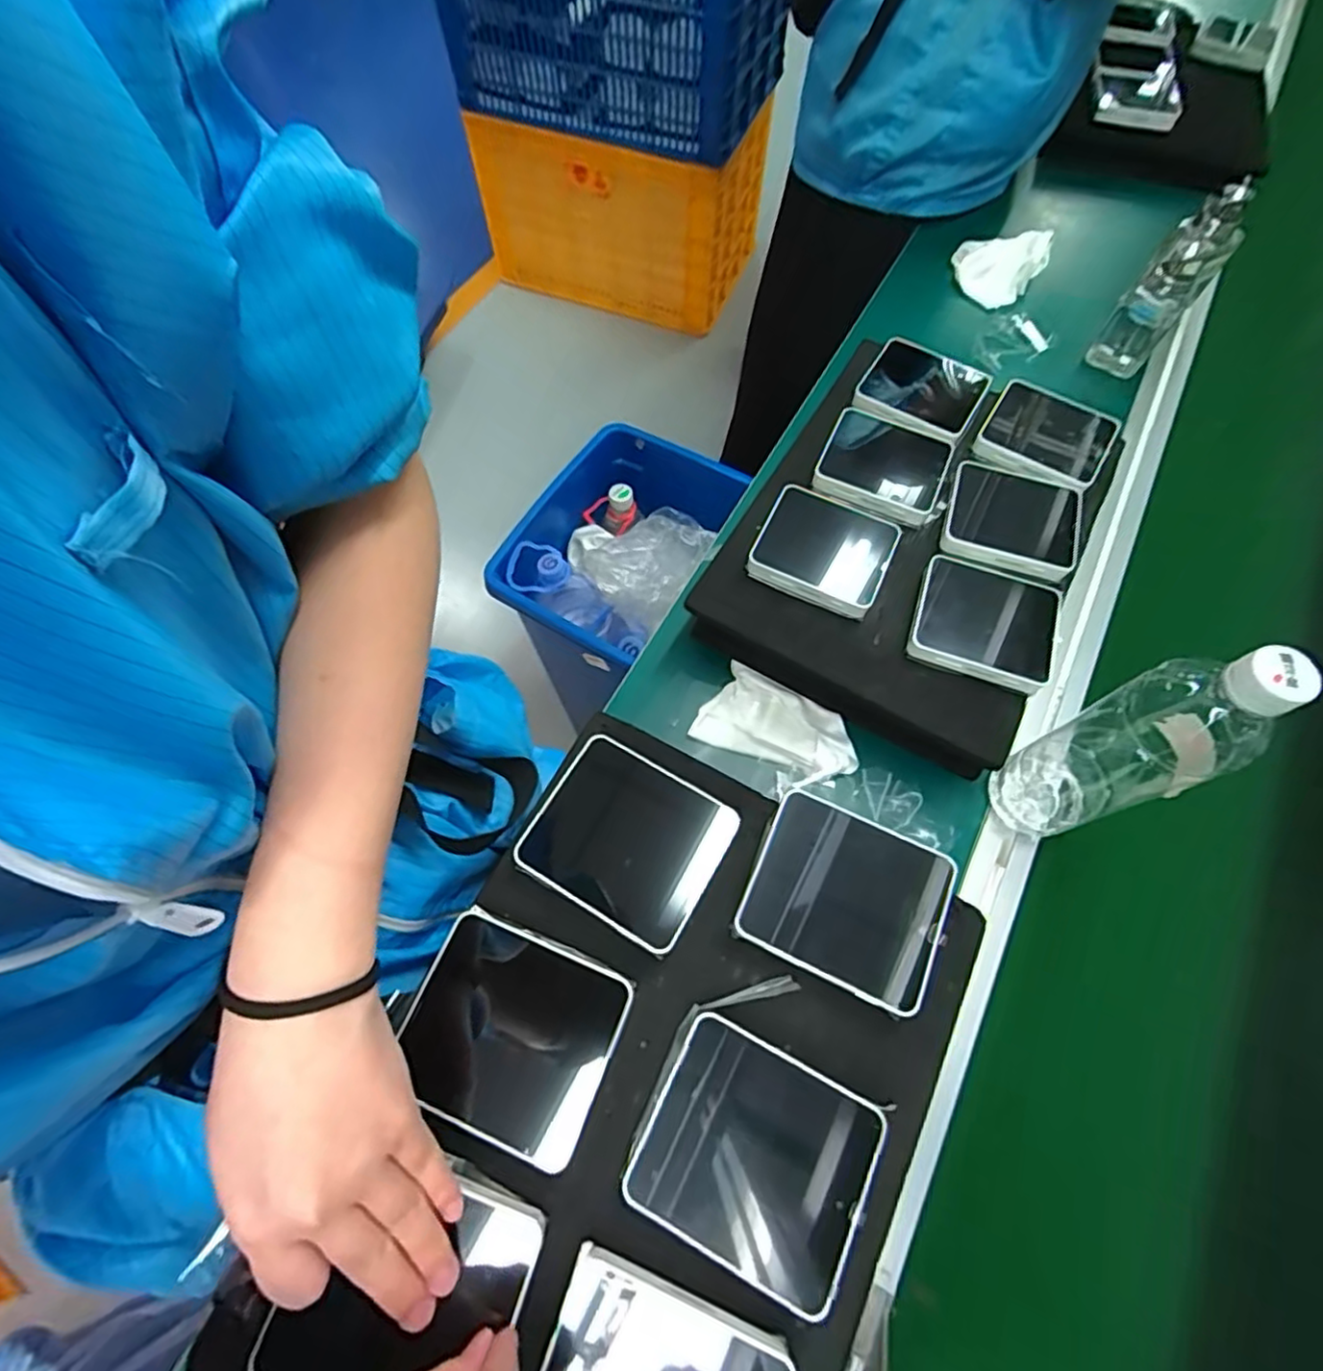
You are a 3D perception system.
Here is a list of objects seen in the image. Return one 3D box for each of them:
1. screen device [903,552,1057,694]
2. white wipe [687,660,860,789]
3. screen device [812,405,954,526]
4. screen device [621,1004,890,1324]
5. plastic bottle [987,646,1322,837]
[{"bbox_3d":[0.237,-0.050,0.474,0.096,0.023,0.092,19,67,7],"label":"screen device"},{"bbox_3d":[0.092,0.036,0.515,0.121,0.019,0.067,27,69,11],"label":"white wipe"},{"bbox_3d":[0.184,-0.183,0.532,0.099,0.014,0.095,24,68,9],"label":"screen device"},{"bbox_3d":[0.043,0.211,0.292,0.097,0.006,0.084,26,68,10],"label":"screen device"},{"bbox_3d":[0.288,0.037,0.394,0.059,0.223,0.062,-18,68,-9],"label":"plastic bottle"}]

